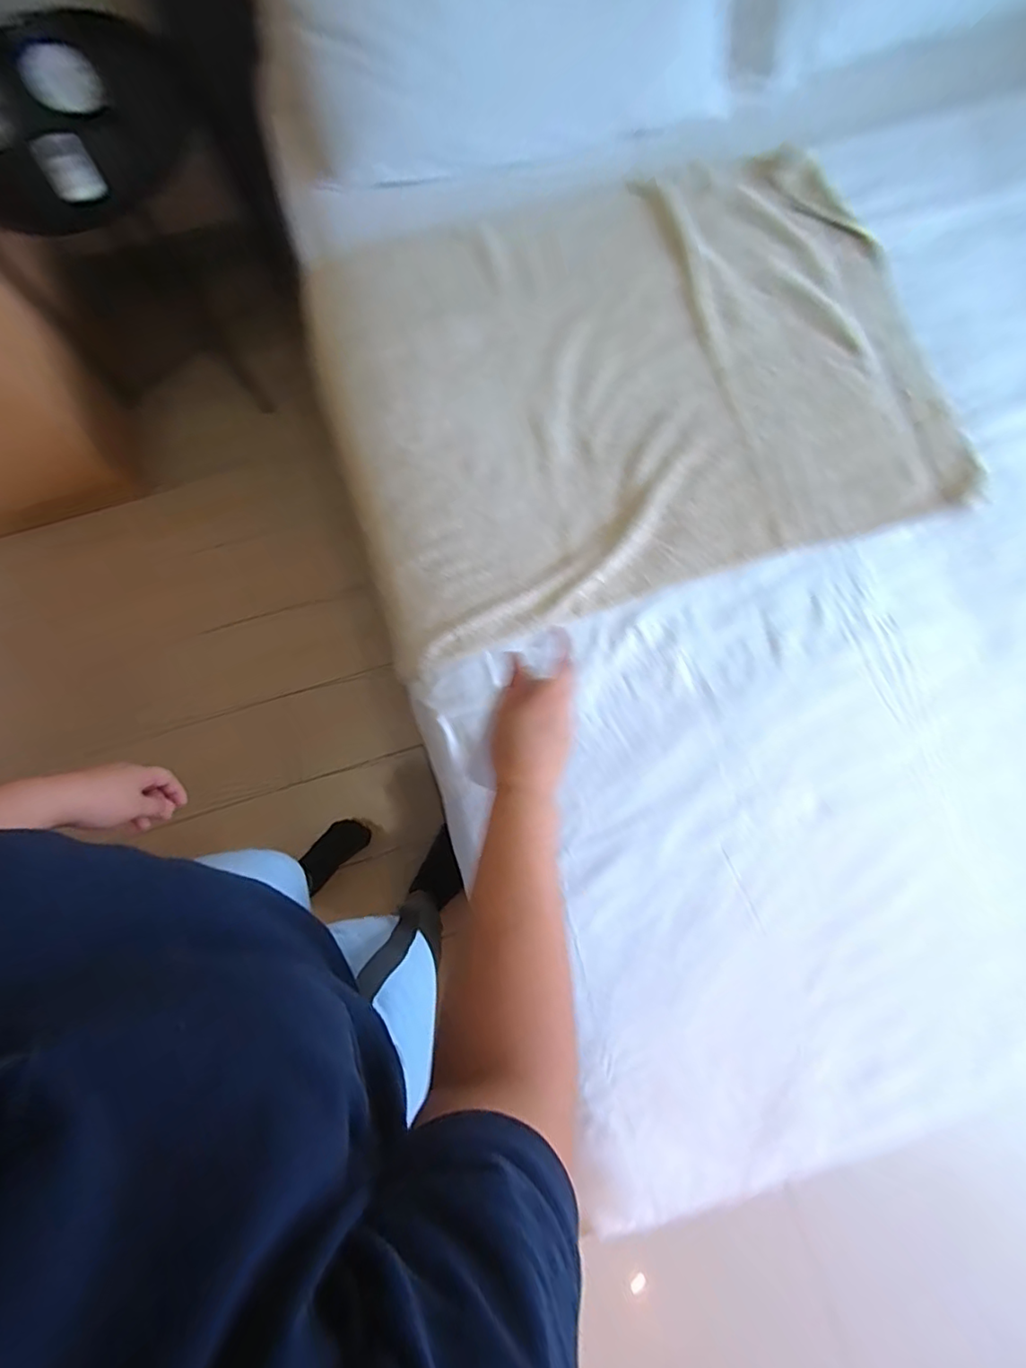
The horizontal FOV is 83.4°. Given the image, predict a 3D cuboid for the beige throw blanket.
[{"bbox_3d":[0.169,-0.457,0.892,0.928,0.054,0.676,-16,80,-4],"label":"beige throw blanket"}]

